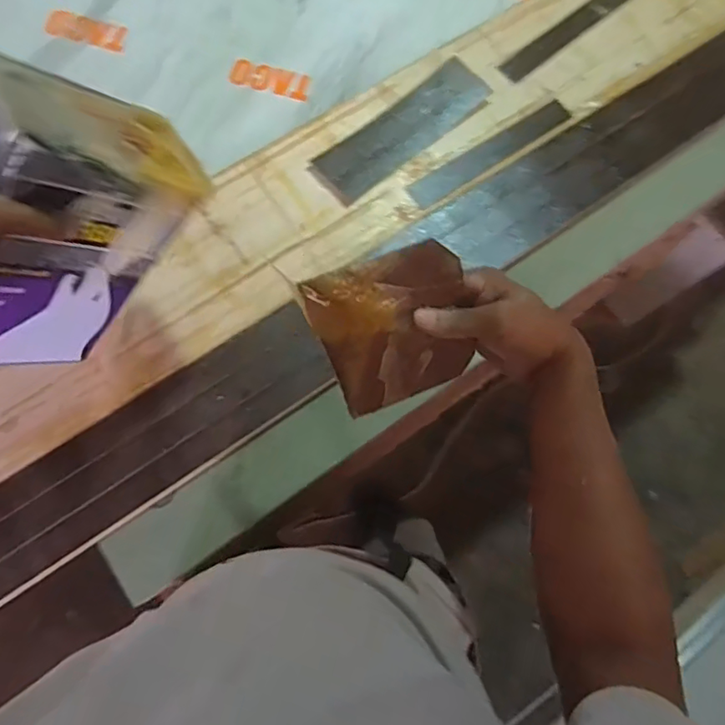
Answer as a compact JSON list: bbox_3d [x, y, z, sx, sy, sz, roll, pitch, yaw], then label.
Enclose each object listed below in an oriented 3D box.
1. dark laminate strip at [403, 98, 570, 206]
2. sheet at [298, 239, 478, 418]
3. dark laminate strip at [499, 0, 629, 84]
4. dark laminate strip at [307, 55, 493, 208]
[{"bbox_3d":[0.170,-0.278,0.745,0.249,0.004,0.040,-33,75,-10],"label":"dark laminate strip"},{"bbox_3d":[0.029,-0.024,0.472,0.122,0.154,0.009,-20,45,2],"label":"sheet"},{"bbox_3d":[0.299,-0.477,0.807,0.260,0.004,0.036,-40,80,-14],"label":"dark laminate strip"},{"bbox_3d":[0.055,-0.308,0.751,0.265,0.005,0.087,-39,80,-11],"label":"dark laminate strip"}]

